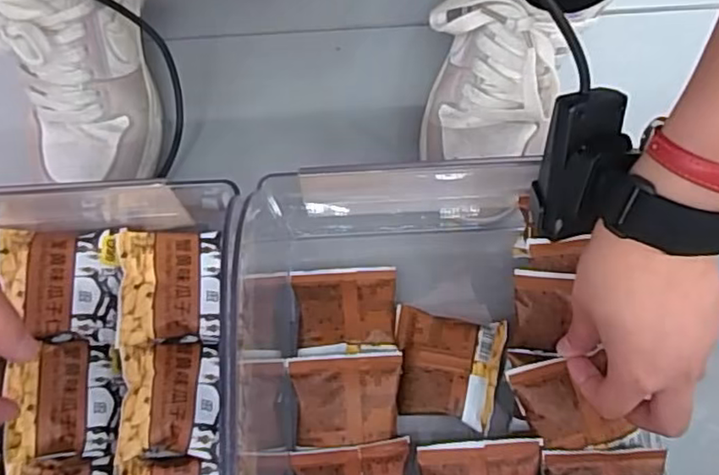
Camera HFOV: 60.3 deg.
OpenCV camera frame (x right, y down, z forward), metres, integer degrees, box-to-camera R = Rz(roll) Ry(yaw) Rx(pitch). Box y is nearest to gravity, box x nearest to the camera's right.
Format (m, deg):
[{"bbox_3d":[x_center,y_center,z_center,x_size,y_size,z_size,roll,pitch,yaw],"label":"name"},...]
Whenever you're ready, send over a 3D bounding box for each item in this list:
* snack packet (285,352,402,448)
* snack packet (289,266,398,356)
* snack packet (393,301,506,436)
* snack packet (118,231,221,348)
[{"bbox_3d":[-0.008,0.097,0.372,0.064,0.009,0.052,-3,73,-1],"label":"snack packet"},{"bbox_3d":[-0.008,0.045,0.397,0.065,0.007,0.059,-4,57,-6],"label":"snack packet"},{"bbox_3d":[0.052,0.080,0.386,0.066,0.021,0.065,12,74,4],"label":"snack packet"},{"bbox_3d":[-0.112,0.027,0.361,0.056,0.010,0.065,-6,73,-2],"label":"snack packet"}]

